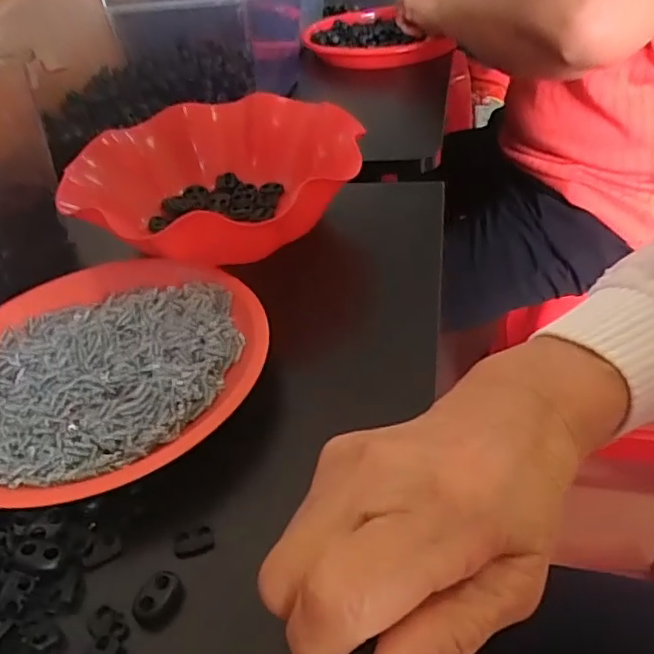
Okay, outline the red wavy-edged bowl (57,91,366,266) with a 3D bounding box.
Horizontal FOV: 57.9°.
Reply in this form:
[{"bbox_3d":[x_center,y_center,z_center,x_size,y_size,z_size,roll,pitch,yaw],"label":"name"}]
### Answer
[{"bbox_3d":[-0.089,-0.115,0.467,0.218,0.064,0.212,-4,38,3],"label":"red wavy-edged bowl"}]

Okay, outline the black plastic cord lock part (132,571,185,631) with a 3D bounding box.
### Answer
[{"bbox_3d":[-0.071,0.113,0.247,0.014,0.011,0.021,12,42,23],"label":"black plastic cord lock part"}]

